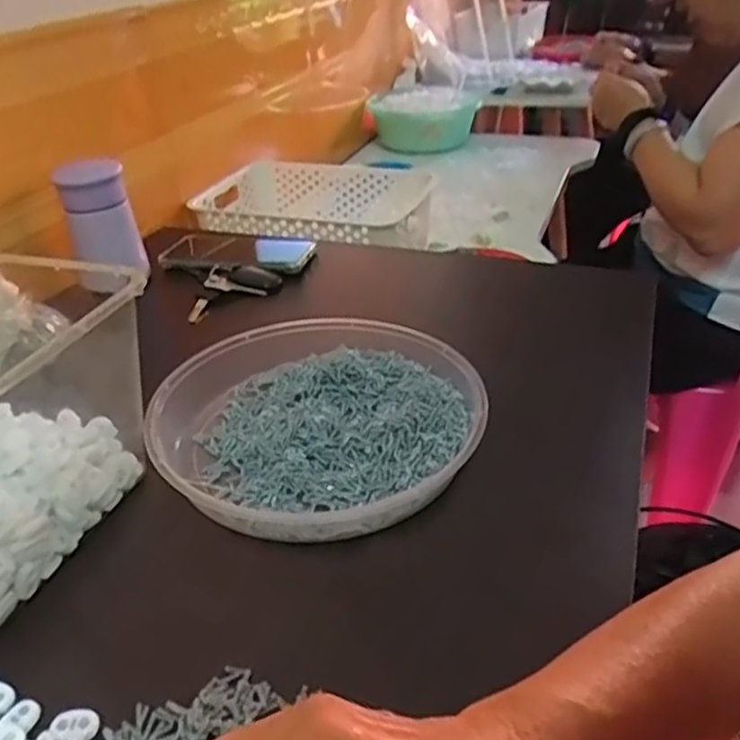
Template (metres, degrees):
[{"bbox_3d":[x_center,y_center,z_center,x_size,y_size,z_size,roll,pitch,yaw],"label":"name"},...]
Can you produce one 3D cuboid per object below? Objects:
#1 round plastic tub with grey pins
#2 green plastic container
[{"bbox_3d":[-0.038,0.030,0.521,0.226,0.049,0.225,-2,32,1],"label":"round plastic tub with grey pins"},{"bbox_3d":[0.112,-0.533,1.516,0.180,0.105,0.183,19,37,28],"label":"green plastic container"}]

